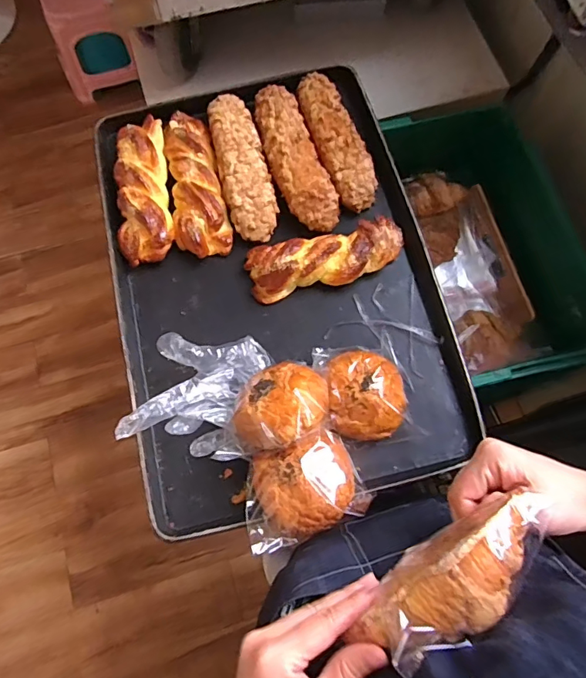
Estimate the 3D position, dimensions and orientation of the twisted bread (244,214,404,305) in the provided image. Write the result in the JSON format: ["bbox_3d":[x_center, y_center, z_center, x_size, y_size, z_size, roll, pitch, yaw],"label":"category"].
[{"bbox_3d":[0.046,-0.106,0.616,0.209,0.049,0.077,-12,73,-4],"label":"twisted bread"}]

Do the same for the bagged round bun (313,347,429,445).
[{"bbox_3d":[0.086,0.062,0.559,0.102,0.054,0.131,-16,74,-5],"label":"bagged round bun"}]

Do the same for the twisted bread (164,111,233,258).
[{"bbox_3d":[-0.138,-0.216,0.657,0.073,0.046,0.216,-14,74,-4],"label":"twisted bread"}]

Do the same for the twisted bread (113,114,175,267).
[{"bbox_3d":[-0.209,-0.209,0.652,0.073,0.050,0.217,-9,73,-3],"label":"twisted bread"}]

